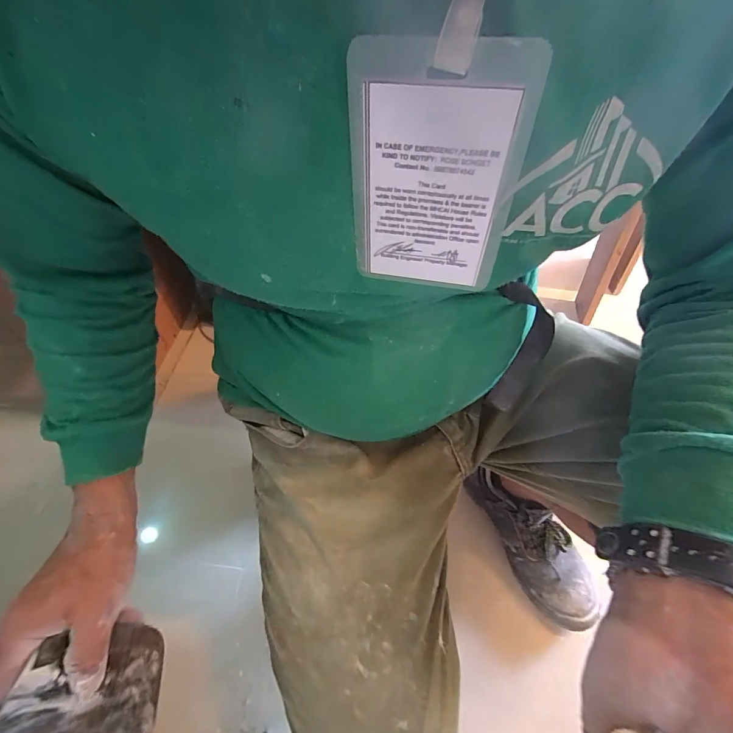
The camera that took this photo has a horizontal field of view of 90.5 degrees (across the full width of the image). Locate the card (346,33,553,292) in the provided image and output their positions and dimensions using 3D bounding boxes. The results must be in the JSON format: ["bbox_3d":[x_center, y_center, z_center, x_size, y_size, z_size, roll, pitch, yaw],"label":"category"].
[{"bbox_3d":[0.028,-0.078,0.160,0.070,0.099,0.004,10,50,10],"label":"card"}]

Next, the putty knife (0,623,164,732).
[{"bbox_3d":[-0.220,0.265,0.286,0.010,0.142,0.094,-14,51,13],"label":"putty knife"}]

